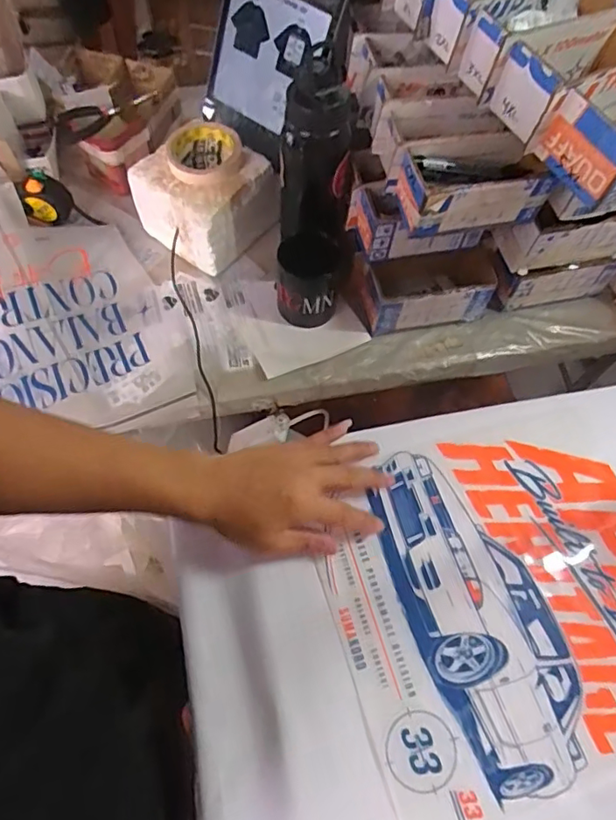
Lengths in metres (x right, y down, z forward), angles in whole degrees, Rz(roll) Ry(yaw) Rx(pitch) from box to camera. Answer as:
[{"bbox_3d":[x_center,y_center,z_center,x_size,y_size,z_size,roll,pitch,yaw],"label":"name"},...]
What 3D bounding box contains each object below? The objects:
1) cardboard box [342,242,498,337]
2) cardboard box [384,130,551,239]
[{"bbox_3d":[0.155,-0.159,0.734,0.199,0.071,0.087,-7,65,-7],"label":"cardboard box"},{"bbox_3d":[0.175,-0.246,0.605,0.154,0.070,0.074,-13,66,-9],"label":"cardboard box"}]

